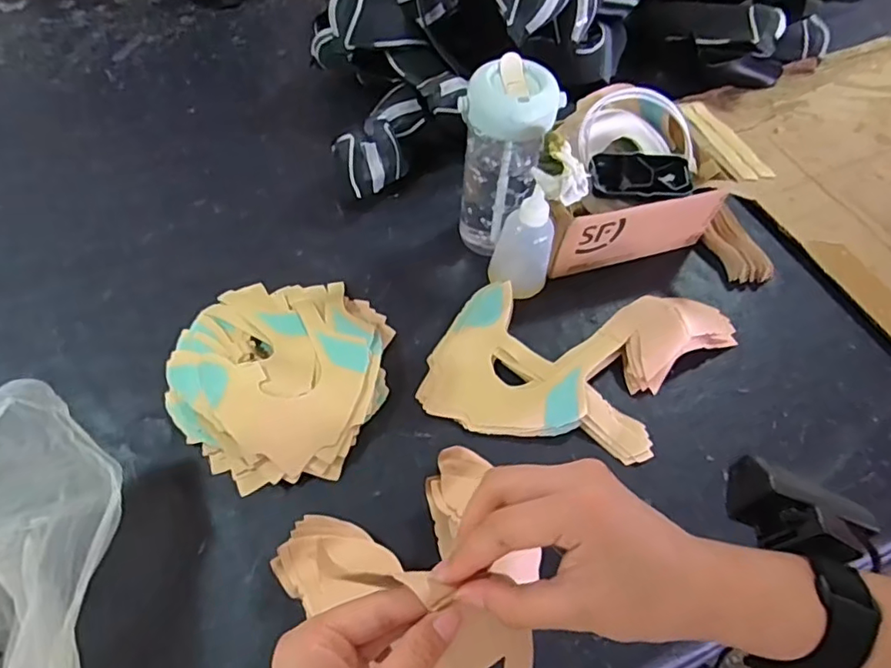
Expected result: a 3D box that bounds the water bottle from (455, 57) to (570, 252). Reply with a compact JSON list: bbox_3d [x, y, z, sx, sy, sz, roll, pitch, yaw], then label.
[{"bbox_3d":[0.058,-0.173,0.614,0.090,0.211,0.087,18,57,9],"label":"water bottle"}]

